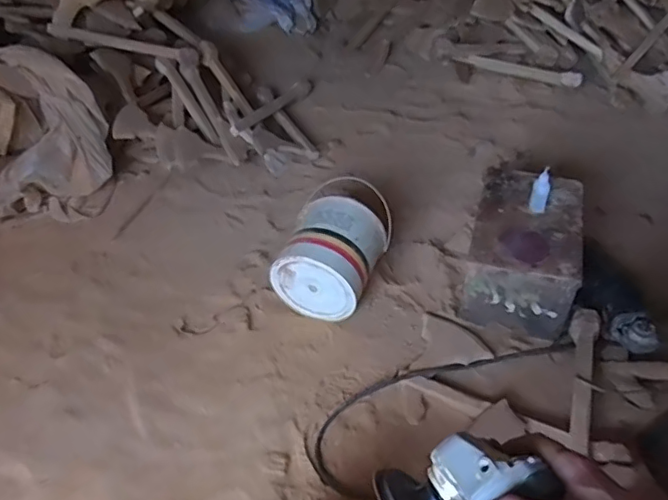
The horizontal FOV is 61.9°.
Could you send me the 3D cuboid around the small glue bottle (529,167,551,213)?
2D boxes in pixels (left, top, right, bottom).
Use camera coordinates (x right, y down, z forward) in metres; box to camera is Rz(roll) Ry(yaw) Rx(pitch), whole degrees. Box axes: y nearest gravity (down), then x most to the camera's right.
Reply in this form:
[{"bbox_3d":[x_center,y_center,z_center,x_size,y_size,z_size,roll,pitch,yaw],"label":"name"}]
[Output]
[{"bbox_3d":[0.410,-0.117,1.101,0.031,0.084,0.042,12,47,14],"label":"small glue bottle"}]

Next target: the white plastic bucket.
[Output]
[{"bbox_3d":[0.000,0.002,1.155,0.190,0.175,0.228,13,47,15],"label":"white plastic bucket"}]

